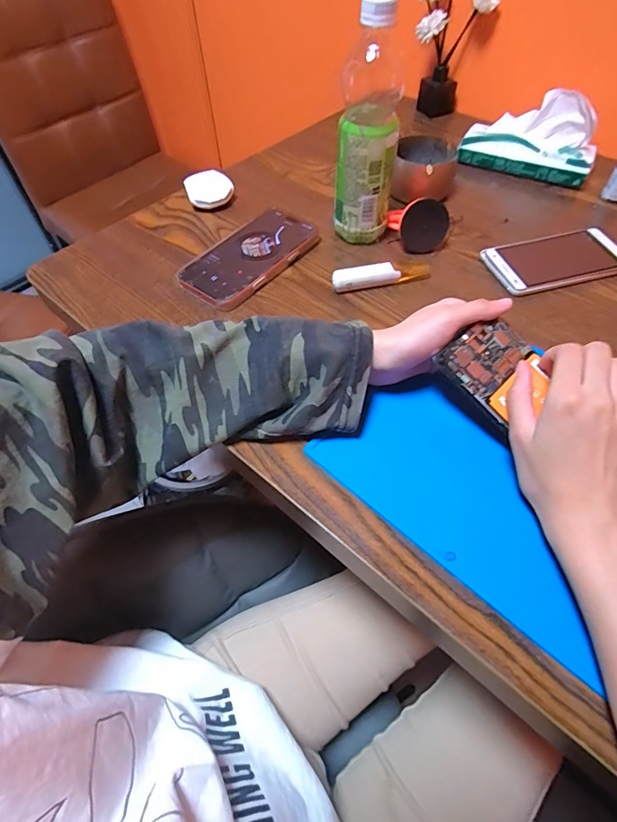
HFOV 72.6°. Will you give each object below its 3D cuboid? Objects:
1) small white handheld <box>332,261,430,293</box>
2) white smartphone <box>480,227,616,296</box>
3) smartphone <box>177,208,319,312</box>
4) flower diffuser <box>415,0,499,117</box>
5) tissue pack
[{"bbox_3d":[0.078,-0.145,0.447,0.106,0.019,0.015,-12,56,-7],"label":"small white handheld"},{"bbox_3d":[0.275,-0.168,0.467,0.148,0.010,0.079,-14,57,-8],"label":"white smartphone"},{"bbox_3d":[-0.065,-0.174,0.473,0.080,0.016,0.163,32,62,21],"label":"smartphone"},{"bbox_3d":[0.218,-0.564,0.656,0.106,0.157,0.061,9,59,9],"label":"flower diffuser"},{"bbox_3d":[0.303,-0.375,0.570,0.169,0.073,0.086,23,59,16],"label":"tissue pack"}]

